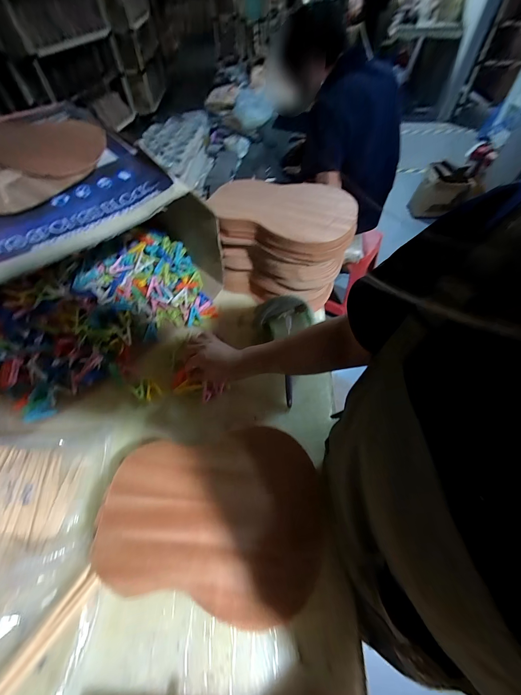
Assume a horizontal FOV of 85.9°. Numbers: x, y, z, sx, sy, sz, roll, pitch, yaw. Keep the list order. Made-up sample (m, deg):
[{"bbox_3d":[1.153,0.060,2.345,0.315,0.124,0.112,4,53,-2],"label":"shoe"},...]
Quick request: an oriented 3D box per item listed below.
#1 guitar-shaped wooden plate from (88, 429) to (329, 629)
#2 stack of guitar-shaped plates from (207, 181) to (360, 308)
[{"bbox_3d":[-0.071,0.243,0.417,0.316,0.008,0.234,1,55,-1],"label":"guitar-shaped wooden plate"},{"bbox_3d":[0.052,-0.251,0.706,0.303,0.219,0.240,17,57,13],"label":"stack of guitar-shaped plates"}]

